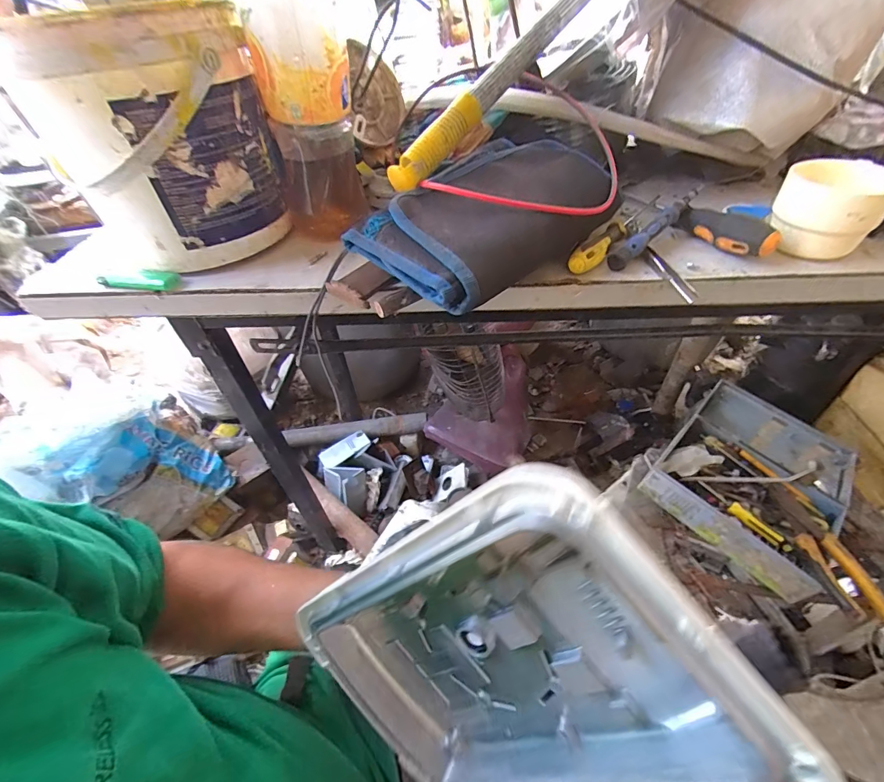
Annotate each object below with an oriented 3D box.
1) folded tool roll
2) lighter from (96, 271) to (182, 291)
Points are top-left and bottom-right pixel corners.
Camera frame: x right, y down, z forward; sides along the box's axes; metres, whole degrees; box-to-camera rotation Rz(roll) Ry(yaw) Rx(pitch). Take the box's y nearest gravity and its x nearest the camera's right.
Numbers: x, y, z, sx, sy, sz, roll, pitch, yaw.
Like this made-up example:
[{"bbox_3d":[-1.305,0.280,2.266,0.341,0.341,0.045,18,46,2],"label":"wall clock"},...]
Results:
[{"bbox_3d":[0.048,-0.160,0.374,0.238,0.064,0.142,-36,53,-26],"label":"folded tool roll"},{"bbox_3d":[-0.298,-0.110,0.402,0.083,0.011,0.021,1,46,7],"label":"lighter"}]

